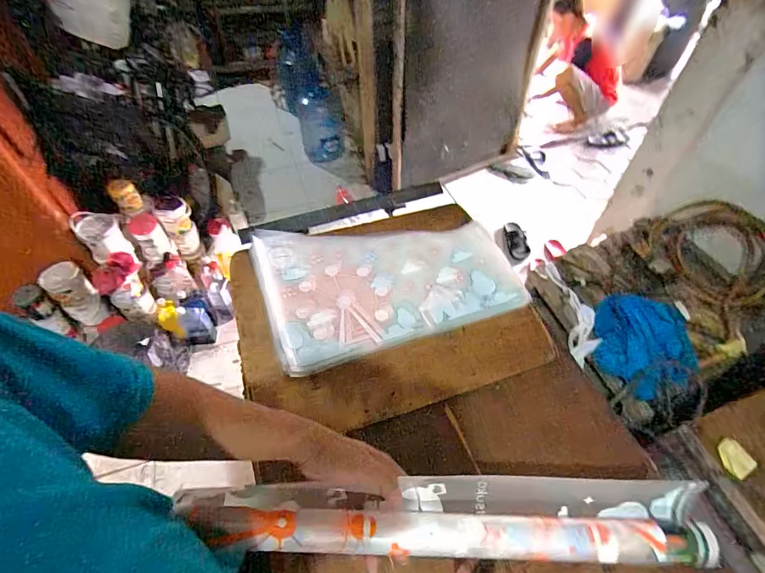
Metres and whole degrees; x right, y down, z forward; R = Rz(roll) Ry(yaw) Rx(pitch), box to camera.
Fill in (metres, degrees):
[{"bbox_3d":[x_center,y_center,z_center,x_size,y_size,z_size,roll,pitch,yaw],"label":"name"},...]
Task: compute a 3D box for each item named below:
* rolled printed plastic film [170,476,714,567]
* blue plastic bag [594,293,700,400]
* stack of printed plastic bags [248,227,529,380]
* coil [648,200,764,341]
[{"bbox_3d":[0.081,0.259,0.437,0.573,0.038,0.075,3,51,-4],"label":"rolled printed plastic film"},{"bbox_3d":[0.648,0.144,0.981,0.218,0.058,0.268,16,53,14],"label":"blue plastic bag"},{"bbox_3d":[0.006,-0.032,0.855,0.514,0.049,0.333,-16,53,-12],"label":"stack of printed plastic bags"},{"bbox_3d":[0.917,-0.082,1.104,0.271,0.142,0.372,-19,53,-14],"label":"coil"}]

